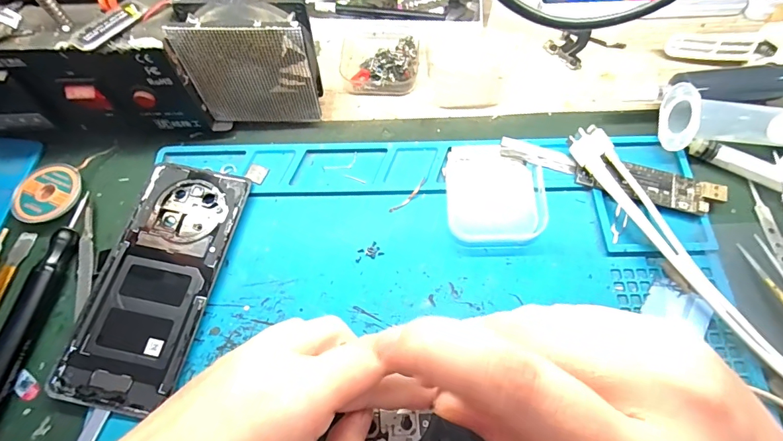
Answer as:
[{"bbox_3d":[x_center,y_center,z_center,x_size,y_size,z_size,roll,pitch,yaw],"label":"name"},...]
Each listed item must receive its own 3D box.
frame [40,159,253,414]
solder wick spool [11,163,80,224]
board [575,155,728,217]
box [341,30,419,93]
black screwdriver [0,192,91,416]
[{"bbox_3d":[-0.147,0.036,0.259,0.069,0.009,0.154,11,66,7],"label":"frame"},{"bbox_3d":[-0.238,-0.019,0.284,0.043,0.011,0.043,-1,66,1],"label":"solder wick spool"},{"bbox_3d":[0.173,-0.023,0.275,0.093,0.009,0.030,11,66,7],"label":"board"},{"bbox_3d":[-0.010,-0.132,0.330,0.063,0.015,0.059,5,66,4],"label":"box"},{"bbox_3d":[-0.220,0.053,0.250,0.015,0.014,0.145,6,66,5],"label":"black screwdriver"}]

